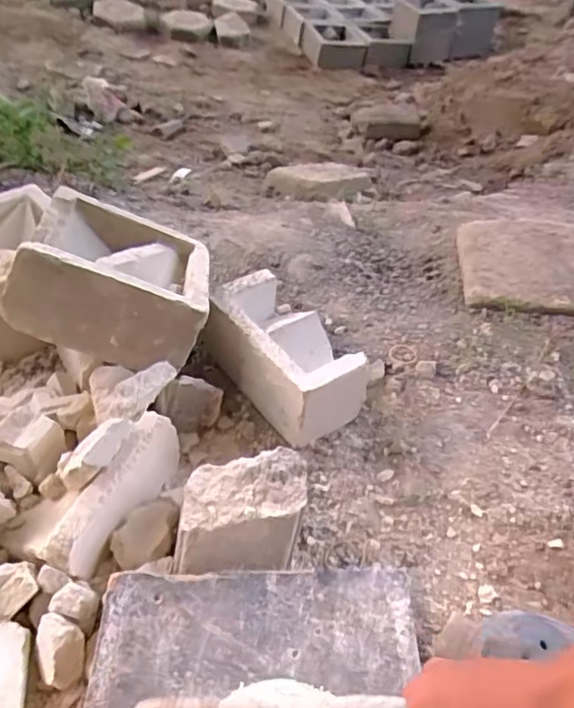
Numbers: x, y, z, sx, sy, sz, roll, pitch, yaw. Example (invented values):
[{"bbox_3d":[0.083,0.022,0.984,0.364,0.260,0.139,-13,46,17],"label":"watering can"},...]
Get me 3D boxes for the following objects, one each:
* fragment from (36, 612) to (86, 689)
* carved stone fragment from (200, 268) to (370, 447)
[{"bbox_3d":[-0.178,0.232,0.465,0.033,0.027,0.047,-7,46,-14],"label":"fragment"},{"bbox_3d":[-0.007,0.005,0.721,0.106,0.111,0.197,-26,53,-27],"label":"carved stone fragment"}]

